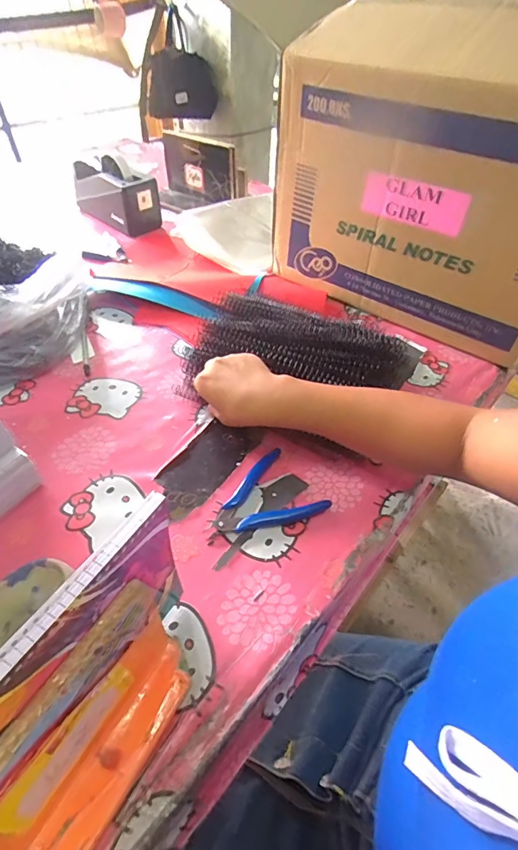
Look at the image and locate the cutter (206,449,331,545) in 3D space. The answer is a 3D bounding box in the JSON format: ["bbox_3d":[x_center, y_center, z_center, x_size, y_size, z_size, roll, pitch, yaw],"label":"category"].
[{"bbox_3d":[-0.003,0.074,0.437,0.112,0.012,0.088,-22,53,-21],"label":"cutter"}]

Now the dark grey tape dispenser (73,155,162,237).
[{"bbox_3d":[-0.284,-0.460,0.858,0.190,0.096,0.080,35,55,25],"label":"dark grey tape dispenser"}]

